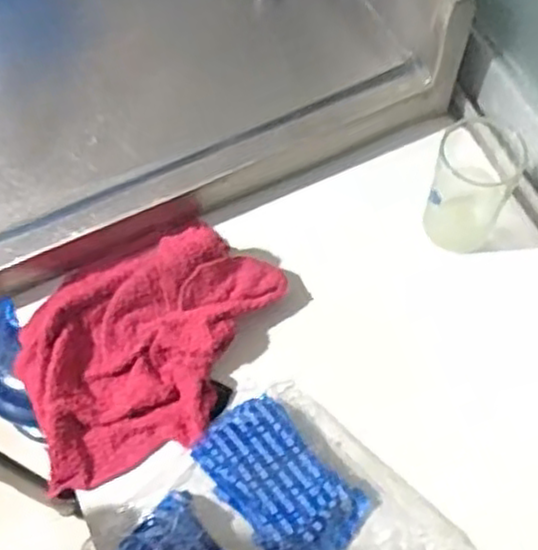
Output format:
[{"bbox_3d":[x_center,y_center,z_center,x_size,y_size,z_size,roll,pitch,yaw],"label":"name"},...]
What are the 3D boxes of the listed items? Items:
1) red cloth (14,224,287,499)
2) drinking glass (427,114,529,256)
[{"bbox_3d":[-0.087,0.049,0.567,0.213,0.041,0.165,-22,65,-9],"label":"red cloth"},{"bbox_3d":[0.158,-0.070,0.585,0.062,0.113,0.060,-1,64,1],"label":"drinking glass"}]

